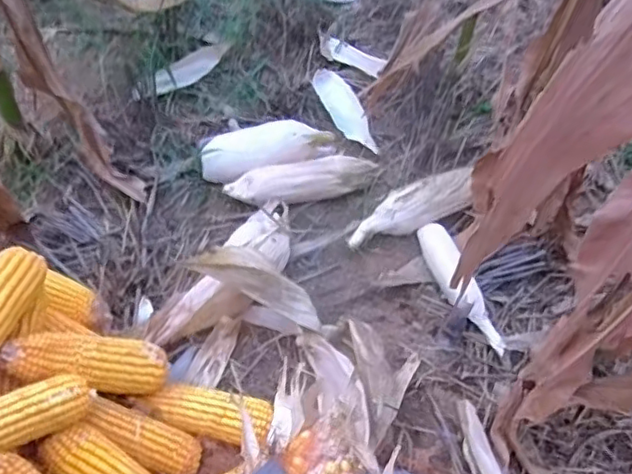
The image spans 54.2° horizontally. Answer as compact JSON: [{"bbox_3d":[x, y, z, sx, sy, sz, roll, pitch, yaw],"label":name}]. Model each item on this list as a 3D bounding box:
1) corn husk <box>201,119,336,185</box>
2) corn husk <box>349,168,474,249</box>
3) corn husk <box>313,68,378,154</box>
[{"bbox_3d":[-0.086,-0.156,1.075,0.225,0.070,0.086,-14,56,-16],"label":"corn husk"},{"bbox_3d":[0.159,-0.045,1.025,0.230,0.049,0.072,-26,59,-8],"label":"corn husk"},{"bbox_3d":[0.058,-0.249,1.198,0.070,0.018,0.227,-17,57,-17],"label":"corn husk"}]

